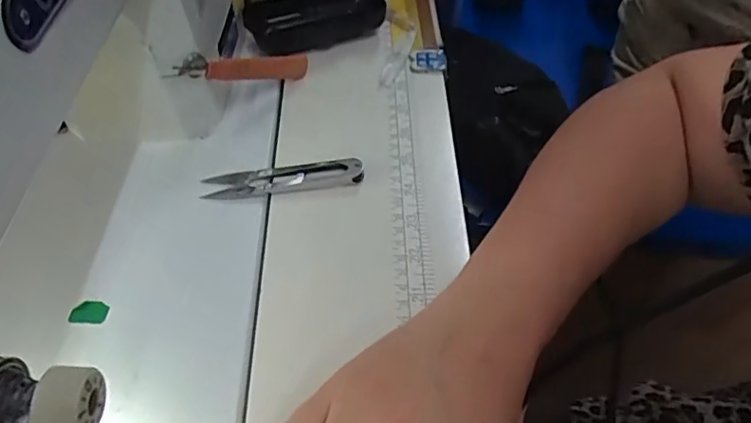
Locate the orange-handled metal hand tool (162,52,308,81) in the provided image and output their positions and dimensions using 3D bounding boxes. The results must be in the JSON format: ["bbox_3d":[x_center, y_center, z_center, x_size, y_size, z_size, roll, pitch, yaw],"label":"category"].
[{"bbox_3d":[-0.086,-0.096,0.379,0.010,0.017,0.116,33,30,25],"label":"orange-handled metal hand tool"}]

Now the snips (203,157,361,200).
[{"bbox_3d":[-0.059,-0.023,0.364,0.100,0.010,0.023,-6,51,-3],"label":"snips"}]

